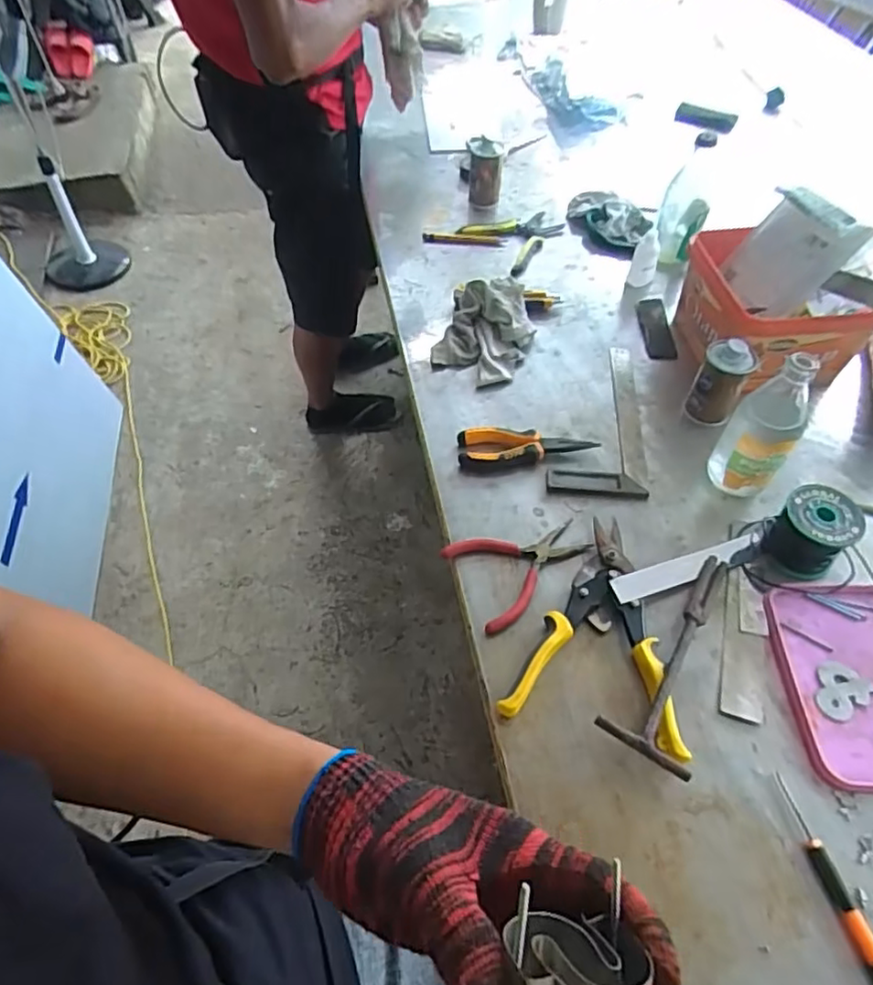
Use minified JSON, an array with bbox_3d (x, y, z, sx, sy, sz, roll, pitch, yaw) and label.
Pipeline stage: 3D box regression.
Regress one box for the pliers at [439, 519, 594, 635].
[{"bbox_3d":[0.087,0.070,0.634,0.137,0.011,0.102,-23,57,-17],"label":"pliers"}]

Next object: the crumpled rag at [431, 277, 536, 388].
[{"bbox_3d":[0.068,-0.222,0.833,0.123,0.055,0.165,15,55,10],"label":"crumpled rag"}]

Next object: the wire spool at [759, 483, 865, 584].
[{"bbox_3d":[0.371,0.041,0.623,0.078,0.062,0.069,-35,61,-23],"label":"wire spool"}]

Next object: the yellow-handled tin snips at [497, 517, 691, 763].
[{"bbox_3d":[0.162,0.115,0.592,0.148,0.025,0.234,14,55,9],"label":"yellow-handled tin snips"}]

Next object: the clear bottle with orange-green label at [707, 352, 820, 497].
[{"bbox_3d":[0.333,-0.062,0.639,0.063,0.173,0.056,31,59,20],"label":"clear bottle with orange-green label"}]

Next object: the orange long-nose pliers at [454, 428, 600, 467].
[{"bbox_3d":[0.105,-0.054,0.722,0.155,0.022,0.045,-1,54,-2],"label":"orange long-nose pliers"}]

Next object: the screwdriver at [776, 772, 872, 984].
[{"bbox_3d":[0.296,0.288,0.470,0.016,0.014,0.142,-11,55,-8],"label":"screwdriver"}]

